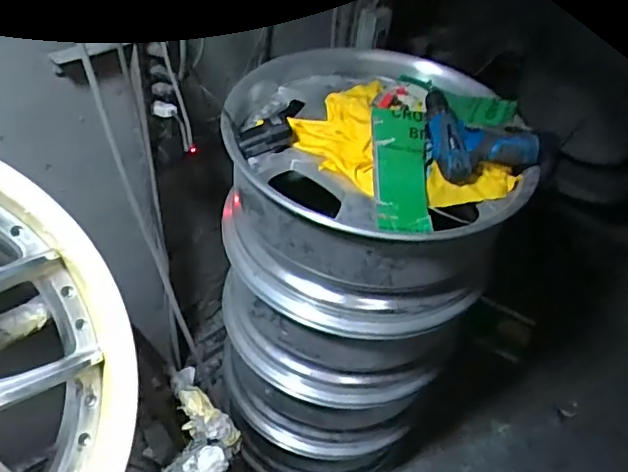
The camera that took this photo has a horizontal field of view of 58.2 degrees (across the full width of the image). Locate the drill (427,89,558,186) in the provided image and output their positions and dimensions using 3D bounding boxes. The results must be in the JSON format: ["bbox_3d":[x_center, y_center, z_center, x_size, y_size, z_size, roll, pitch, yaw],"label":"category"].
[{"bbox_3d":[0.255,-0.166,0.927,0.164,0.073,0.182,-7,46,-13],"label":"drill"}]

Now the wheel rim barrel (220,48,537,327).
[{"bbox_3d":[0.089,-0.087,0.990,0.499,0.259,0.424,20,47,13],"label":"wheel rim barrel"}]

